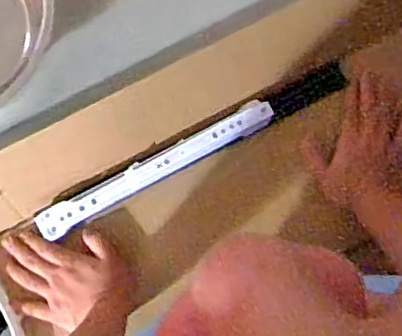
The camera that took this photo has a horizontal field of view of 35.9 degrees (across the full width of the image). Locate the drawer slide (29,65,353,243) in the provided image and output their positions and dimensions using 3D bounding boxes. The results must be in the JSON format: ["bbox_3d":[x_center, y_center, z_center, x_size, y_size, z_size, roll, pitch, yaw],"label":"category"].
[{"bbox_3d":[-0.009,-0.022,0.730,0.388,0.015,0.033,-28,84,-1],"label":"drawer slide"}]

